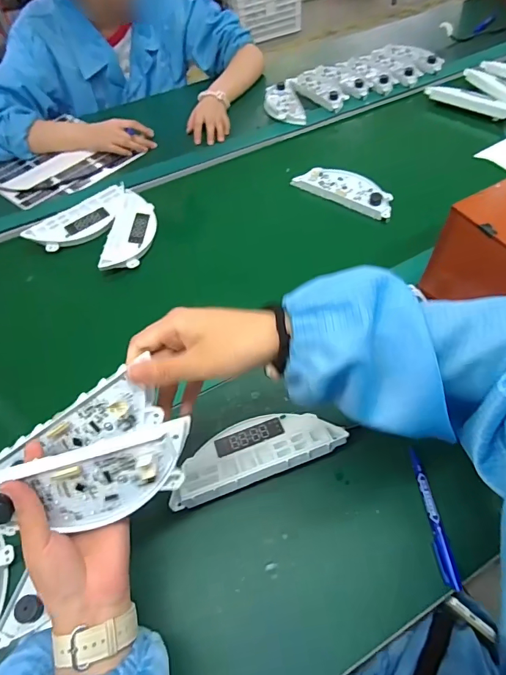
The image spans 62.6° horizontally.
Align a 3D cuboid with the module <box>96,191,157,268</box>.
[{"bbox_3d":[-0.192,-0.175,0.671,0.067,0.024,0.181,1,54,4],"label":"module"}]

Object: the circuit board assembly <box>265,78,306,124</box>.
[{"bbox_3d":[0.064,-0.504,0.893,0.076,0.017,0.180,-4,54,0],"label":"circuit board assembly"}]

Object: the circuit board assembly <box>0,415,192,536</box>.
[{"bbox_3d":[-0.129,0.117,0.315,0.176,0.064,0.017,-17,16,1],"label":"circuit board assembly"}]

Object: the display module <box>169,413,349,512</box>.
[{"bbox_3d":[0.001,0.119,0.438,0.178,0.027,0.066,-19,55,-10],"label":"display module"}]

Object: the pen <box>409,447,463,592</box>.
[{"bbox_3d":[0.175,0.173,0.409,0.014,0.012,0.127,-7,54,-1],"label":"pen"}]

